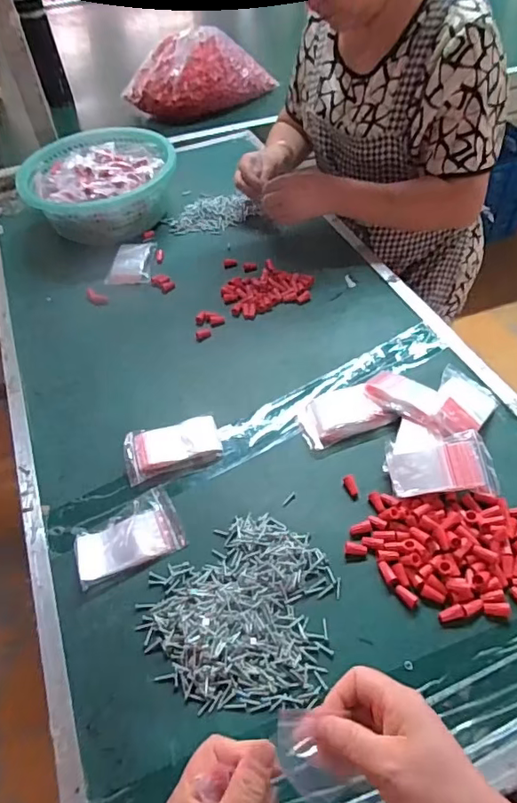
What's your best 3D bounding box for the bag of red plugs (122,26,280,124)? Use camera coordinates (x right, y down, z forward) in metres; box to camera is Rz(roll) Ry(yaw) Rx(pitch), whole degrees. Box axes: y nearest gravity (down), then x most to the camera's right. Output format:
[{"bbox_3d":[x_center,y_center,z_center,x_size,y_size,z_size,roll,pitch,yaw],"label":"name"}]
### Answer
[{"bbox_3d":[-0.145,-0.790,1.254,0.362,0.160,0.158,-3,51,1],"label":"bag of red plugs"}]

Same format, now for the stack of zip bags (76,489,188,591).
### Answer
[{"bbox_3d":[-0.140,0.146,0.560,0.111,0.007,0.071,-23,53,-14],"label":"stack of zip bags"}]

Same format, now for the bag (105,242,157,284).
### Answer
[{"bbox_3d":[-0.215,-0.237,0.881,0.072,0.022,0.097,-1,51,4],"label":"bag"}]

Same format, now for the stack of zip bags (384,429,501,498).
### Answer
[{"bbox_3d":[0.202,0.068,0.579,0.113,0.015,0.072,-3,58,2],"label":"stack of zip bags"}]

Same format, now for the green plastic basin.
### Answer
[{"bbox_3d":[-0.293,-0.410,0.983,0.263,0.097,0.309,-16,52,-9],"label":"green plastic basin"}]

